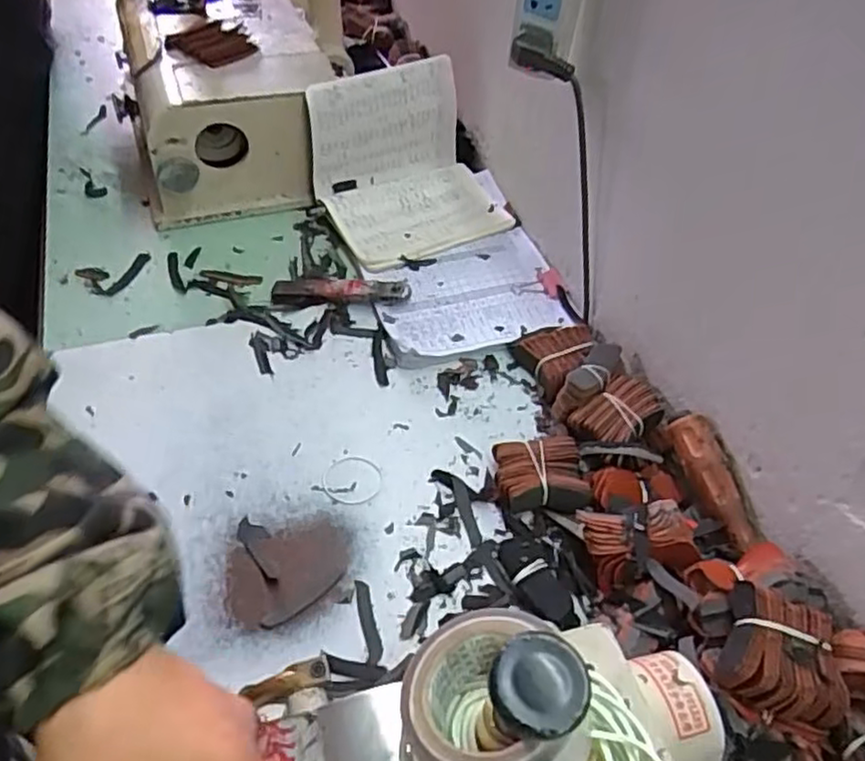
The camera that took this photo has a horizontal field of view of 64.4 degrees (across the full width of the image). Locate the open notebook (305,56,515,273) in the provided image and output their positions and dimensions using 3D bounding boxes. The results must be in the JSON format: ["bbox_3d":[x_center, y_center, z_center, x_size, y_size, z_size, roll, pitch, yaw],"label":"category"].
[{"bbox_3d":[-0.021,-0.253,0.806,0.200,0.141,0.171,-24,57,-22],"label":"open notebook"}]

